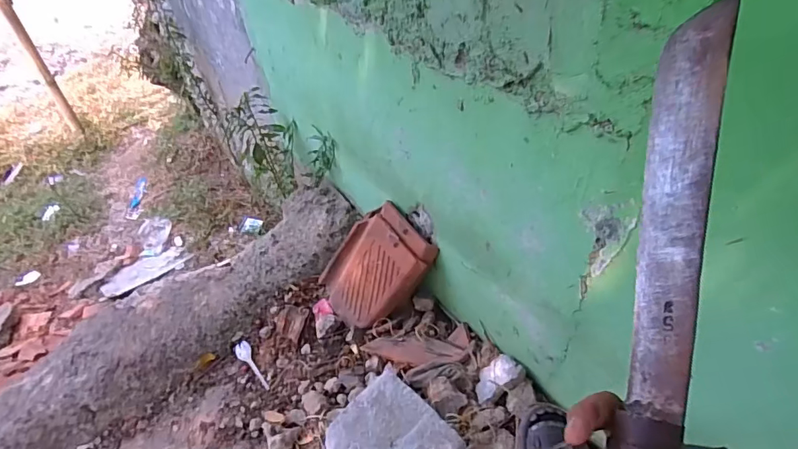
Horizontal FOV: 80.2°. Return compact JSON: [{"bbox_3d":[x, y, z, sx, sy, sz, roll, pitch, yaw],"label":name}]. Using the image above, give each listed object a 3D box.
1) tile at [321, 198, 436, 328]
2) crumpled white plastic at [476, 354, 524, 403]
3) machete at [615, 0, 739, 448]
[{"bbox_3d":[-0.065,0.106,1.155,0.056,0.336,0.216,-9,58,-53],"label":"tile"},{"bbox_3d":[0.201,0.318,0.981,0.101,0.062,0.077,-26,47,-21],"label":"crumpled white plastic"},{"bbox_3d":[0.149,0.038,0.283,0.054,0.031,0.398,14,76,19],"label":"machete"}]

